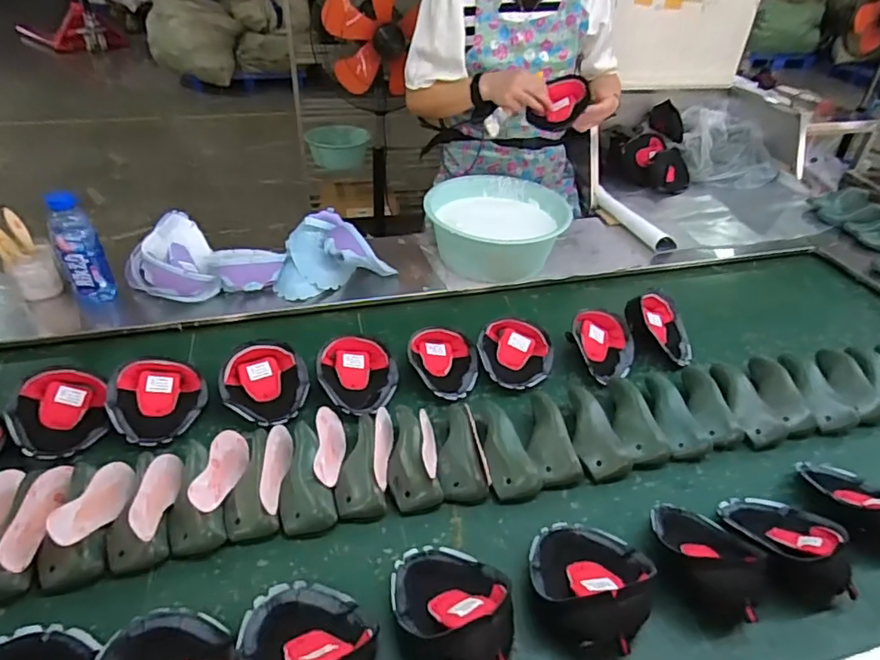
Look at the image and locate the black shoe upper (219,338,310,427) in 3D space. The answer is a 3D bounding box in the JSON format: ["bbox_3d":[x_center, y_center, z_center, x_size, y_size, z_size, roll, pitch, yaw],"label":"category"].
[{"bbox_3d":[-0.276,0.085,0.877,0.128,0.065,0.134,6,38,-4],"label":"black shoe upper"}]

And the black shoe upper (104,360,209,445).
[{"bbox_3d":[-0.425,0.107,0.840,0.133,0.054,0.138,-9,41,-22],"label":"black shoe upper"}]

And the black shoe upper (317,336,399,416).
[{"bbox_3d":[-0.133,0.080,0.900,0.128,0.061,0.141,4,38,-7],"label":"black shoe upper"}]

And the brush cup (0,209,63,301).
[{"bbox_3d":[-0.772,-0.133,1.043,0.079,0.160,0.123,-19,46,-32],"label":"brush cup"}]

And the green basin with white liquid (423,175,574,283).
[{"bbox_3d":[0.130,-0.236,1.260,0.286,0.123,0.273,6,38,-4],"label":"green basin with white liquid"}]

